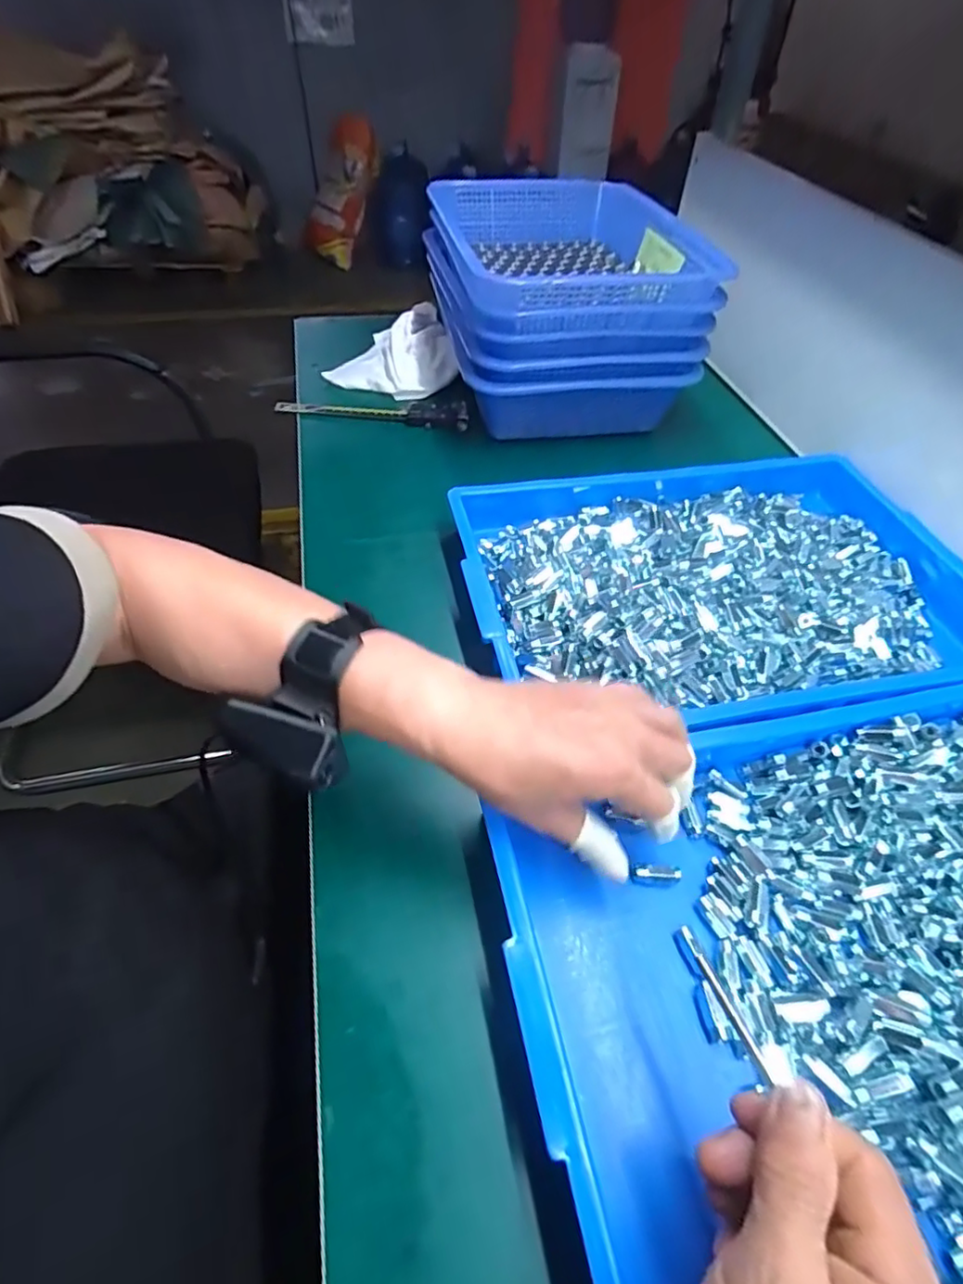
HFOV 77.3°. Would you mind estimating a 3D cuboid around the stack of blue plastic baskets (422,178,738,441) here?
[{"bbox_3d":[0.083,-0.421,0.729,0.258,0.145,0.346,-7,50,-8],"label":"stack of blue plastic baskets"}]

